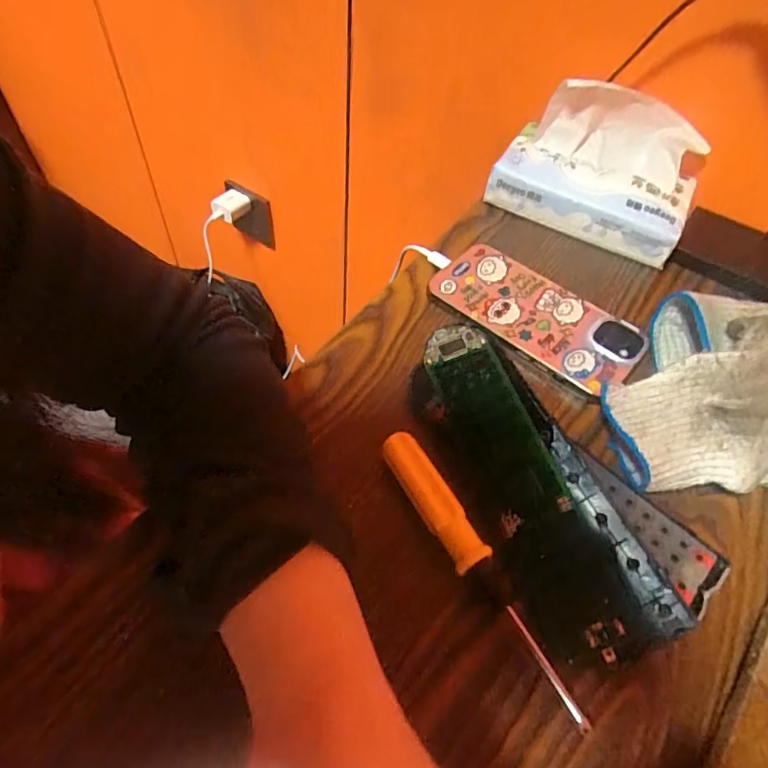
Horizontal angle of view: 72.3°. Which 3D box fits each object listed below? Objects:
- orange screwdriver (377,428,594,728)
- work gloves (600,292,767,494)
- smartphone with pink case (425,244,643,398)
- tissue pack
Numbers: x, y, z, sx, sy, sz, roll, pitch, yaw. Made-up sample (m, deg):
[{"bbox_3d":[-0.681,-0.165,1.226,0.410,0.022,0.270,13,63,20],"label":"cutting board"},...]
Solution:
[{"bbox_3d":[0.046,0.088,0.261,0.020,0.020,0.161,-24,60,-21],"label":"orange screwdriver"},{"bbox_3d":[0.224,0.006,0.294,0.186,0.072,0.128,13,54,4],"label":"work gloves"},{"bbox_3d":[0.103,-0.047,0.358,0.141,0.011,0.068,33,58,17],"label":"smartphone with pink case"},{"bbox_3d":[0.166,-0.170,0.406,0.149,0.083,0.077,21,55,10],"label":"tissue pack"}]

